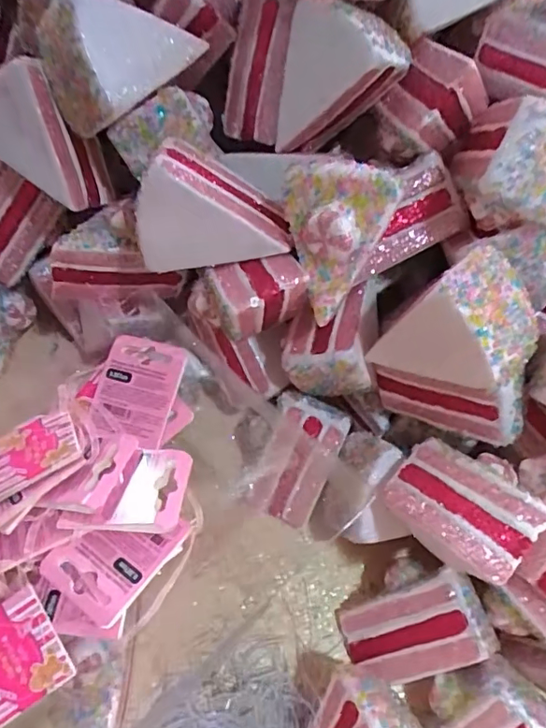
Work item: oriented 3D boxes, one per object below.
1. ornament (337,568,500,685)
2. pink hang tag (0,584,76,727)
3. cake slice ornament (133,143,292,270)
[{"bbox_3d":[0.086,0.164,0.323,0.073,0.064,0.049,-17,65,-12],"label":"ornament"},{"bbox_3d":[-0.123,0.136,0.233,0.058,0.004,0.043,-34,78,-7],"label":"pink hang tag"},{"bbox_3d":[-0.033,-0.085,0.315,0.093,0.066,0.053,19,40,-11],"label":"cake slice ornament"}]

